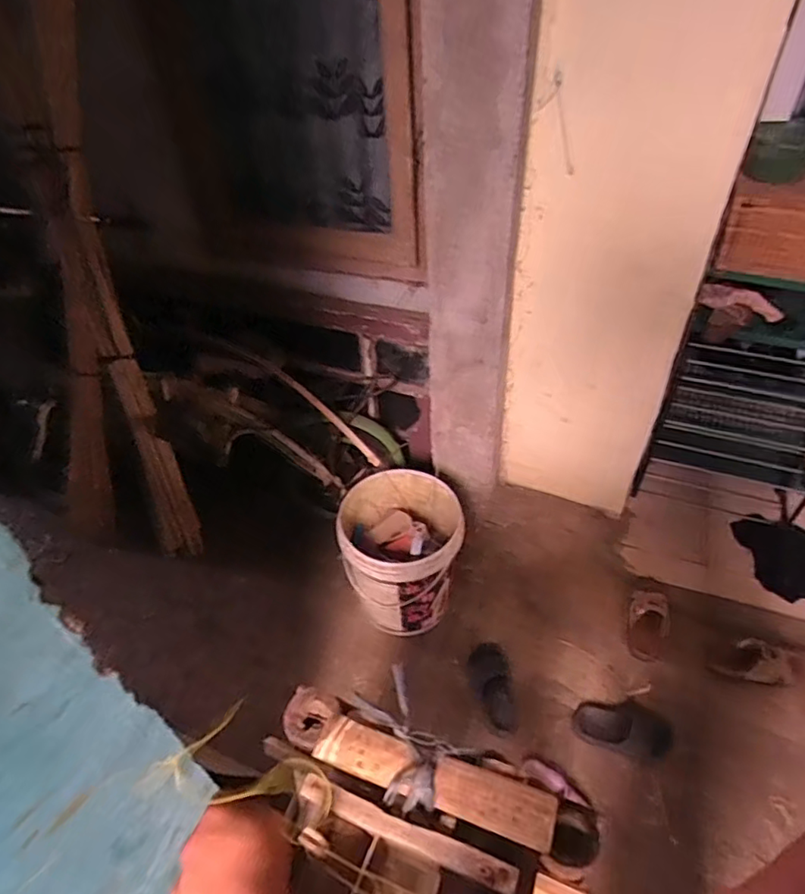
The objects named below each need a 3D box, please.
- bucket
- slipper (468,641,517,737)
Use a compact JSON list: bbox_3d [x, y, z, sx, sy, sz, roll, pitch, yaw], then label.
[{"bbox_3d":[0.003,0.286,1.564,0.304,0.358,0.305,-2,44,2],"label":"bucket"},{"bbox_3d":[0.229,0.613,1.491,0.103,0.050,0.243,-3,44,1],"label":"slipper"}]

